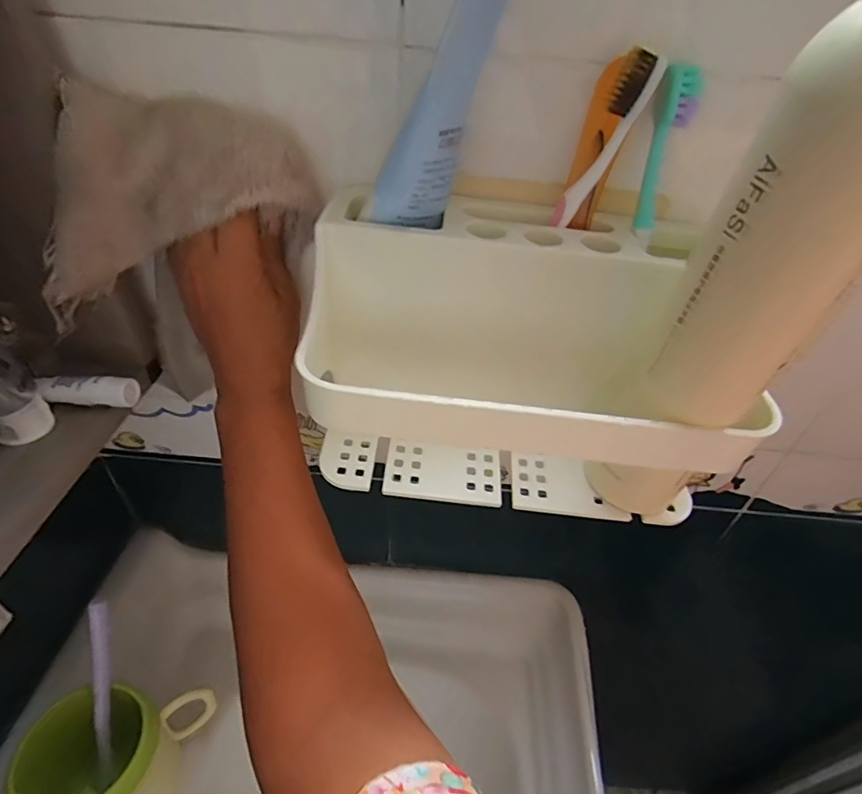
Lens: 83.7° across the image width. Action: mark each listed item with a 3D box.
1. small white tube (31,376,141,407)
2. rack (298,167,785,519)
[{"bbox_3d":[-0.206,-0.002,0.291,0.052,0.016,0.015,-1,41,-7],"label":"small white tube"},{"bbox_3d":[0.042,-0.024,0.269,0.211,0.121,0.136,5,41,1],"label":"rack"}]

